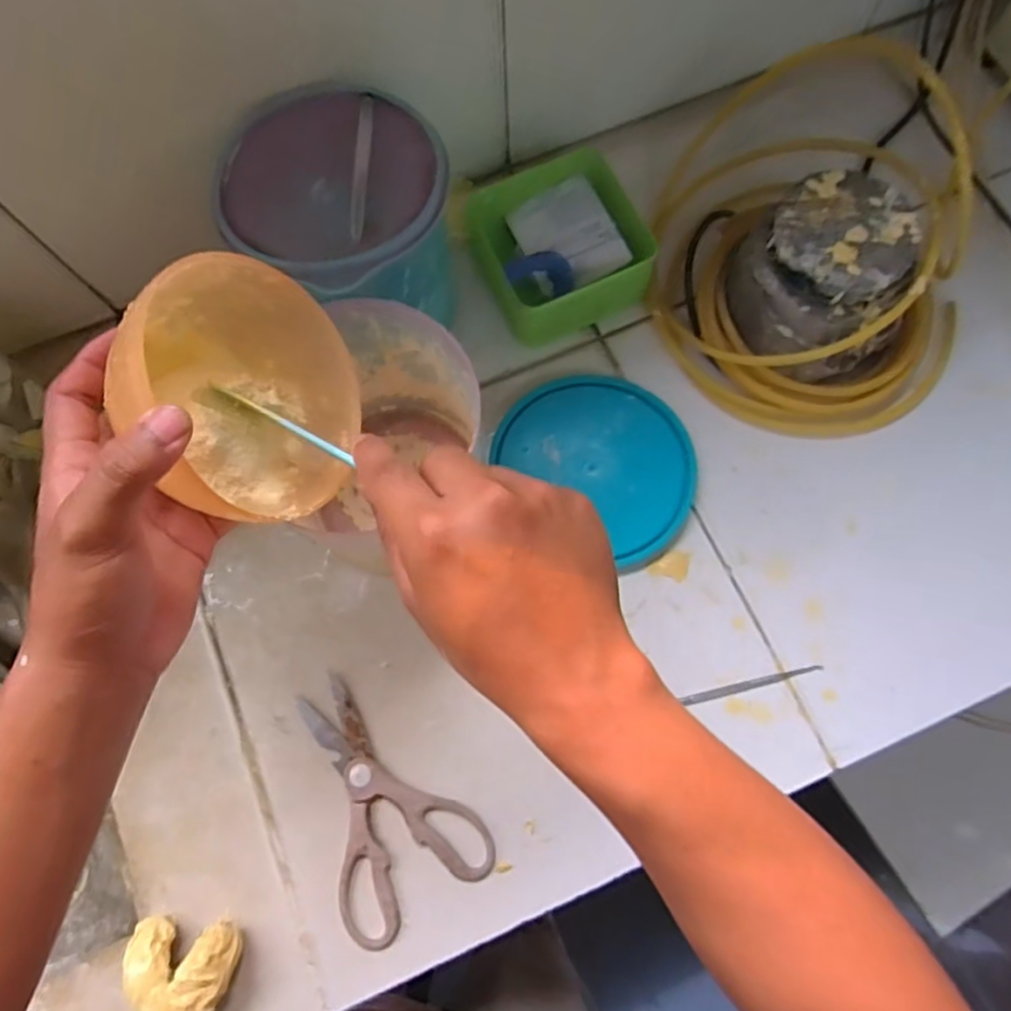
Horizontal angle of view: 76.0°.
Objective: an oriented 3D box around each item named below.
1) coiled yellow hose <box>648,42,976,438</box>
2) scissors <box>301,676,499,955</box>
[{"bbox_3d":[0.246,-0.215,0.527,0.235,0.137,0.305,-36,76,-8],"label":"coiled yellow hose"},{"bbox_3d":[-0.099,0.216,0.483,0.111,0.009,0.177,-32,75,-7],"label":"scissors"}]

